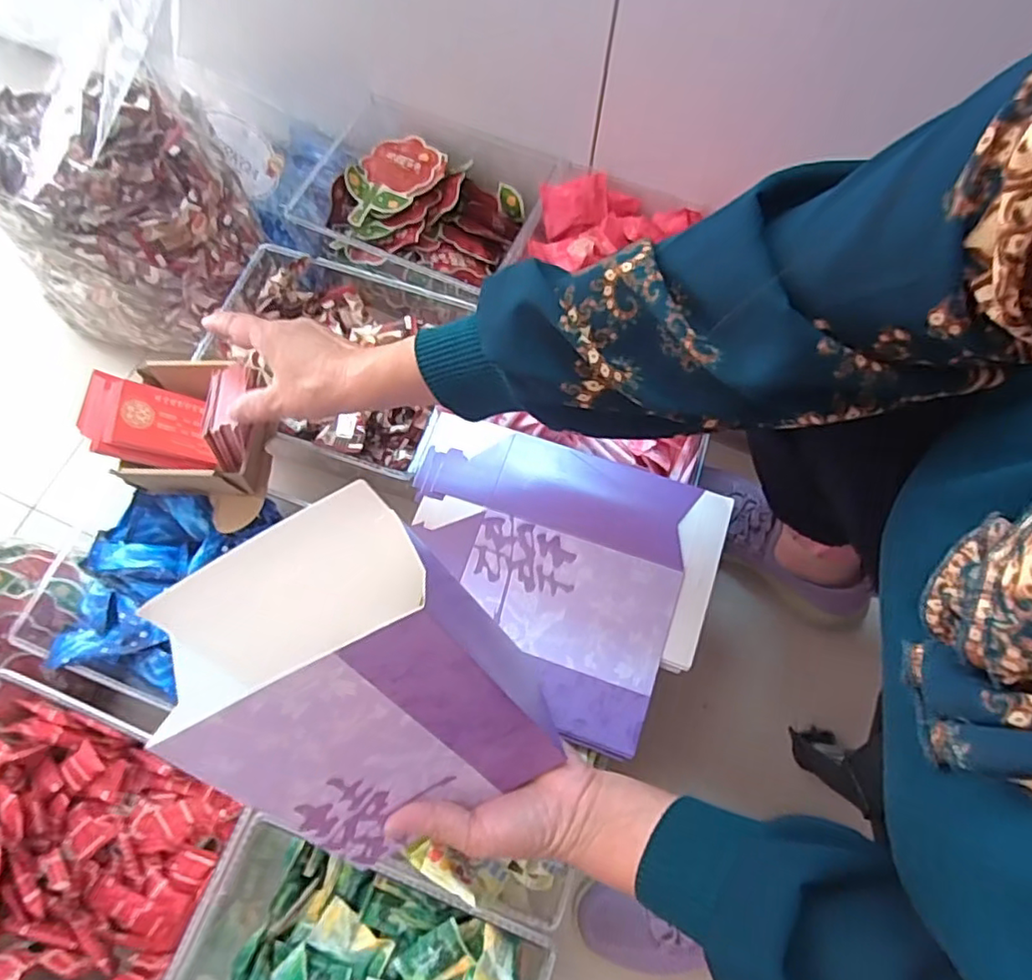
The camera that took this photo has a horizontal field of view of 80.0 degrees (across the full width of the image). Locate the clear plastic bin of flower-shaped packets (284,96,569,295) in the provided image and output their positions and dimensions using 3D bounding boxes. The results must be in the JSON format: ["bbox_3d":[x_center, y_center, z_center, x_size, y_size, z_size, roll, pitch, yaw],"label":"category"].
[{"bbox_3d":[-0.122,-0.334,0.732,0.305,0.090,0.208,23,71,7],"label":"clear plastic bin of flower-shaped packets"}]

